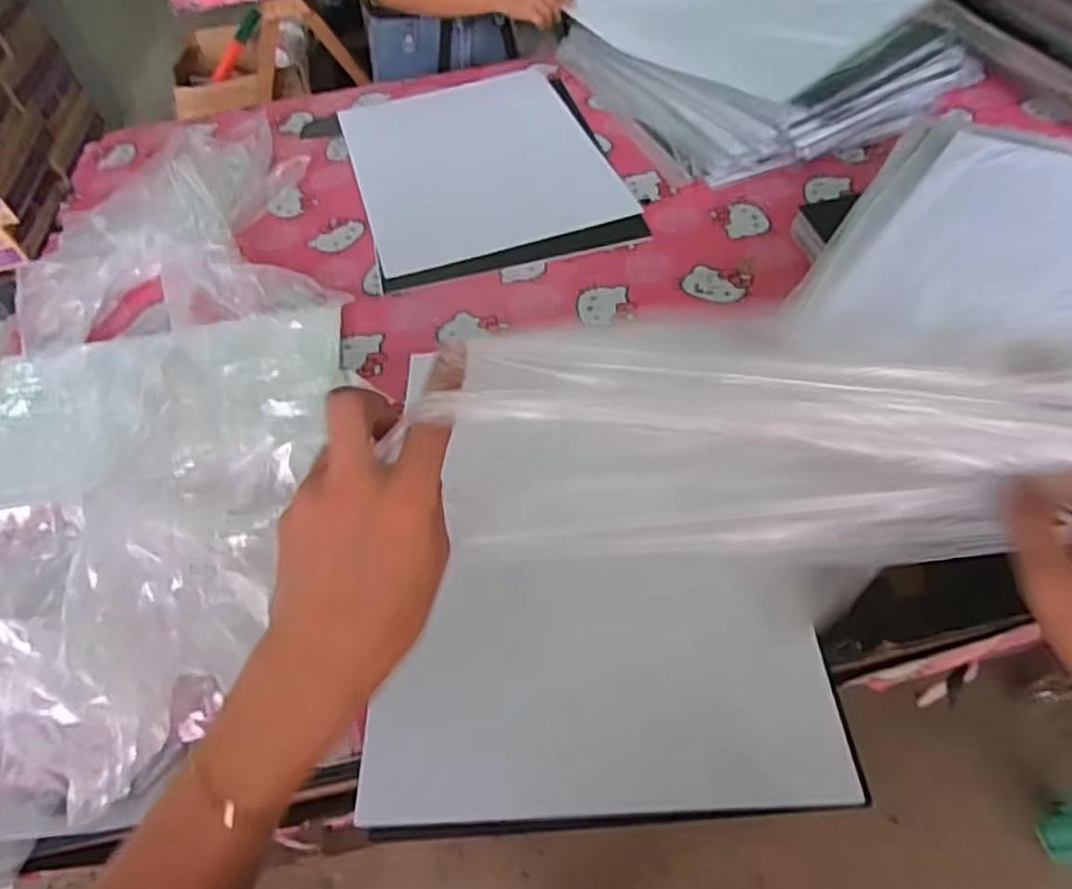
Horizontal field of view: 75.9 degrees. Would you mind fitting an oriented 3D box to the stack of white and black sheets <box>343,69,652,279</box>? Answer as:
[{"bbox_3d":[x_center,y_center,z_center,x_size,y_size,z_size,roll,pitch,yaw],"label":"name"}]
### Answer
[{"bbox_3d":[-0.106,-0.476,1.131,0.372,0.014,0.518,-17,52,-7],"label":"stack of white and black sheets"}]

